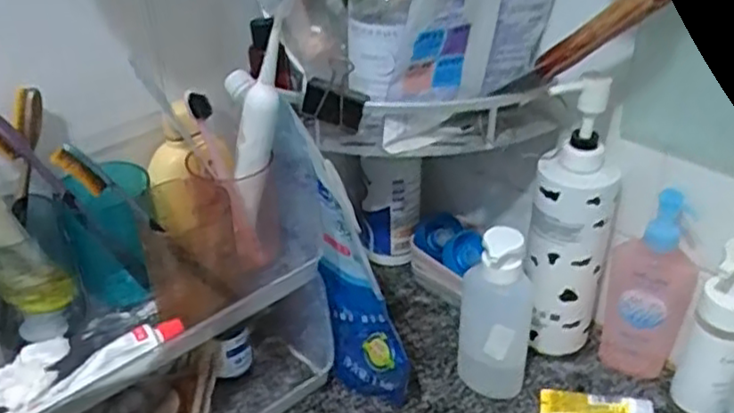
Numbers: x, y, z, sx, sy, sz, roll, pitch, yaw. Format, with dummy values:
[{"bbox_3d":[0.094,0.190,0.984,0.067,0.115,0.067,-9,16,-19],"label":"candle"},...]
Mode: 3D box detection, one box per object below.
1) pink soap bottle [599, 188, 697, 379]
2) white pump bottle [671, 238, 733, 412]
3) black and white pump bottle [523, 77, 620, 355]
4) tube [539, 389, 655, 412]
[{"bbox_3d":[0.253,0.076,0.636,0.072,0.181,0.044,13,37,22],"label":"pink soap bottle"},{"bbox_3d":[0.294,0.108,0.589,0.044,0.173,0.043,-2,33,1],"label":"white pump bottle"},{"bbox_3d":[0.183,0.021,0.640,0.073,0.271,0.060,10,35,18],"label":"black and white pump bottle"},{"bbox_3d":[0.204,0.176,0.631,0.095,0.022,0.029,6,34,12],"label":"tube"}]

